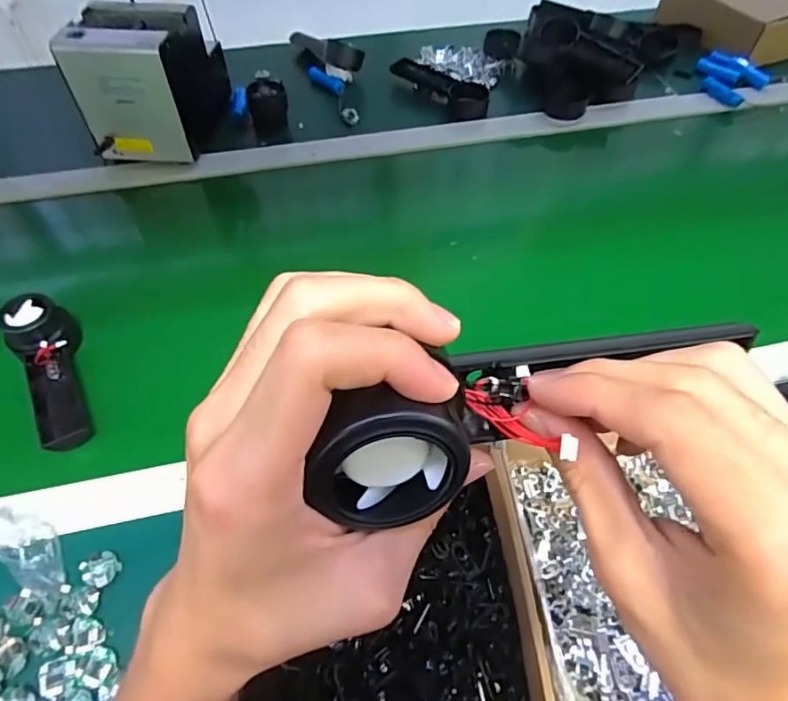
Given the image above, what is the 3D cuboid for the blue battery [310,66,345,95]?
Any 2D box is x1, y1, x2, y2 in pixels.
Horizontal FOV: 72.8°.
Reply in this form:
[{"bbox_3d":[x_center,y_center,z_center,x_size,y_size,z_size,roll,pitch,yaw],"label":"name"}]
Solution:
[{"bbox_3d":[-0.102,-0.412,0.814,0.062,0.023,0.021,32,59,21],"label":"blue battery"}]

